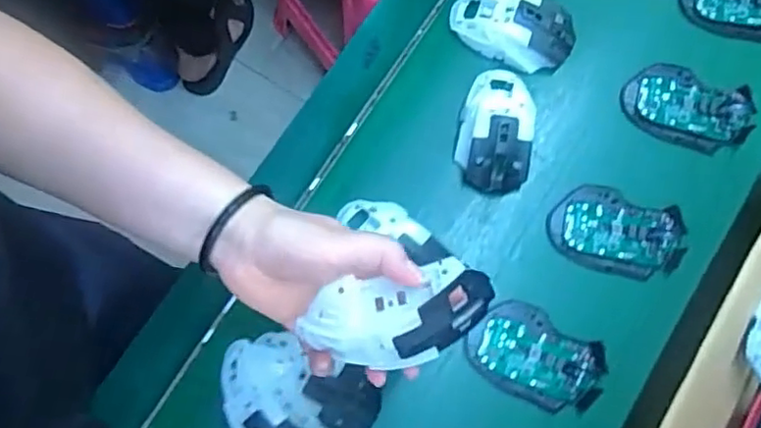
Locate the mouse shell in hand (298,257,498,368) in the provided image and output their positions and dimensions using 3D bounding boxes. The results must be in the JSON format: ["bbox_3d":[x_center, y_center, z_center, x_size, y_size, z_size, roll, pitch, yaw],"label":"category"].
[{"bbox_3d":[0.011,0.059,0.364,0.106,0.041,0.049,-11,76,-2],"label":"mouse shell in hand"}]

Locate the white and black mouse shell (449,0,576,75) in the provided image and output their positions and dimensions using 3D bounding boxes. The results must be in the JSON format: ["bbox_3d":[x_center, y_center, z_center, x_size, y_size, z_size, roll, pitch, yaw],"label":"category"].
[{"bbox_3d":[0.125,-0.173,0.605,0.118,0.042,0.072,8,76,3],"label":"white and black mouse shell"}]

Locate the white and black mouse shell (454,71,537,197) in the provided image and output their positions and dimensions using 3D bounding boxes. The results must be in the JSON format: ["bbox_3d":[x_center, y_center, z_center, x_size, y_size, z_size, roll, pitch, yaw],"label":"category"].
[{"bbox_3d":[0.105,-0.076,0.583,0.067,0.034,0.120,8,76,3],"label":"white and black mouse shell"}]

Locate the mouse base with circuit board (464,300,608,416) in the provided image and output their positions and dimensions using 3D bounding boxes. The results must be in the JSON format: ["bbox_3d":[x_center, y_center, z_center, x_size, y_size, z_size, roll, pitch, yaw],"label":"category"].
[{"bbox_3d":[0.133,0.123,0.547,0.113,0.017,0.072,30,78,8],"label":"mouse base with circuit board"}]

